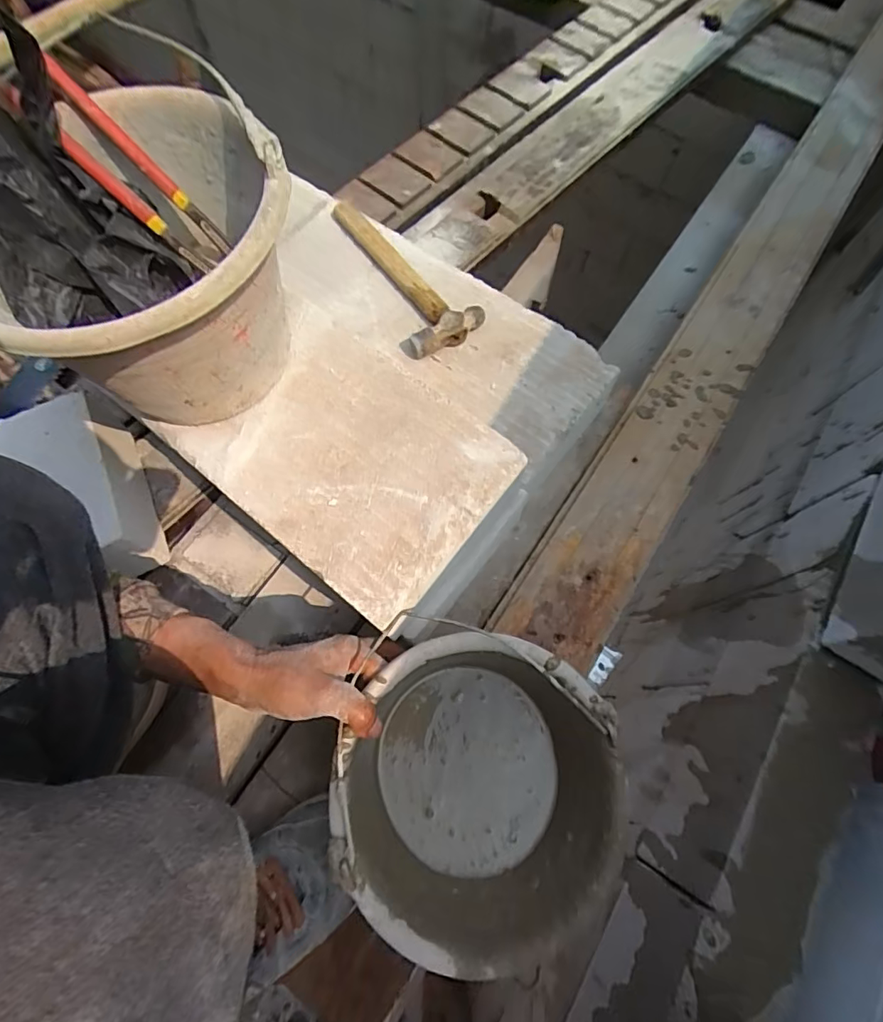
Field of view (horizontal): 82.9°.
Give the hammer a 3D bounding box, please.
[{"bbox_3d":[-0.073,-0.294,0.620,0.087,0.031,0.272,-40,75,-14],"label":"hammer"}]

